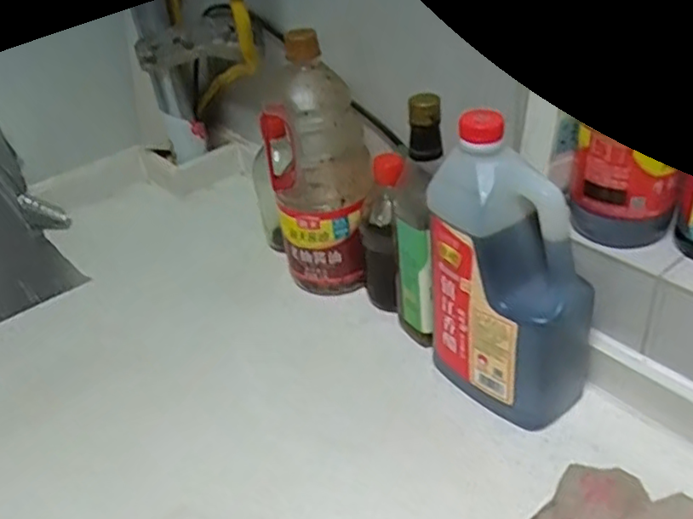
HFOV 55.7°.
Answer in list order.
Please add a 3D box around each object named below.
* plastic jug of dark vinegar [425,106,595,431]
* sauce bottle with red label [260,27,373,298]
[{"bbox_3d":[0.137,0.018,0.570,0.141,0.249,0.083,27,48,38],"label":"plastic jug of dark vinegar"},{"bbox_3d":[-0.032,-0.101,0.735,0.112,0.263,0.108,-11,36,-6],"label":"sauce bottle with red label"}]

